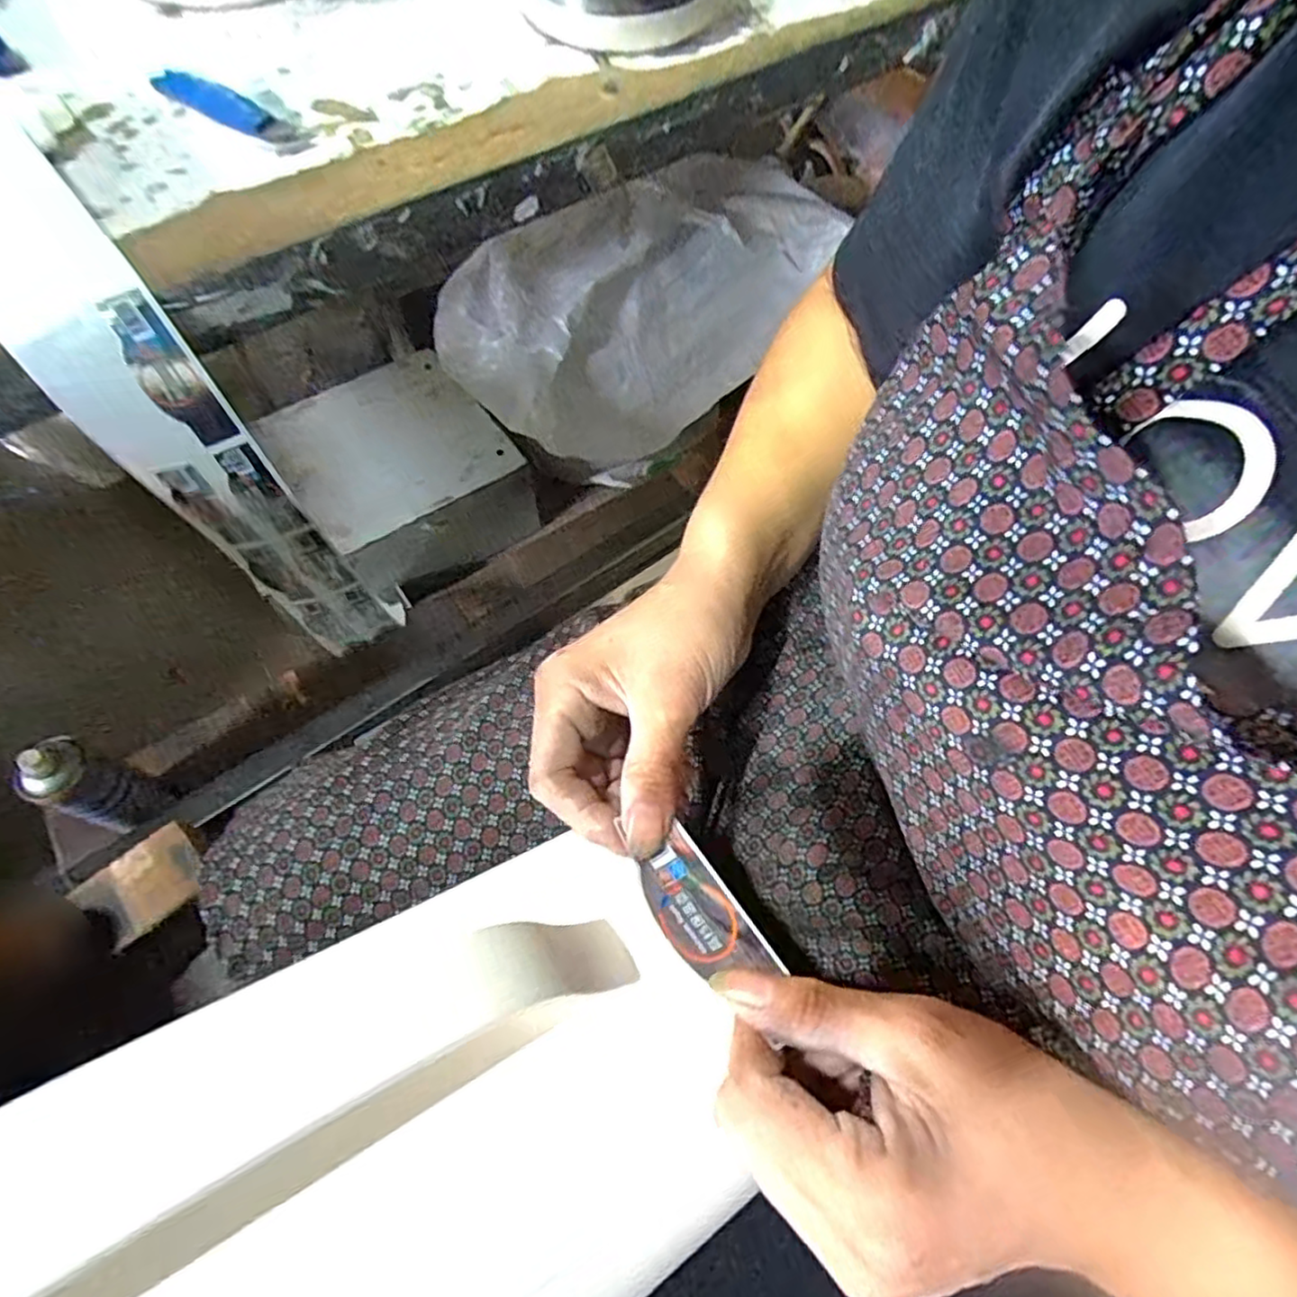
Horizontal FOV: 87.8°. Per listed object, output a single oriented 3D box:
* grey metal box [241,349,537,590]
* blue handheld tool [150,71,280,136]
[{"bbox_3d":[-0.367,-0.260,1.012,0.277,0.148,0.290,-32,68,-18],"label":"grey metal box"},{"bbox_3d":[-0.278,-0.346,0.422,0.108,0.022,0.014,25,64,10],"label":"blue handheld tool"}]

